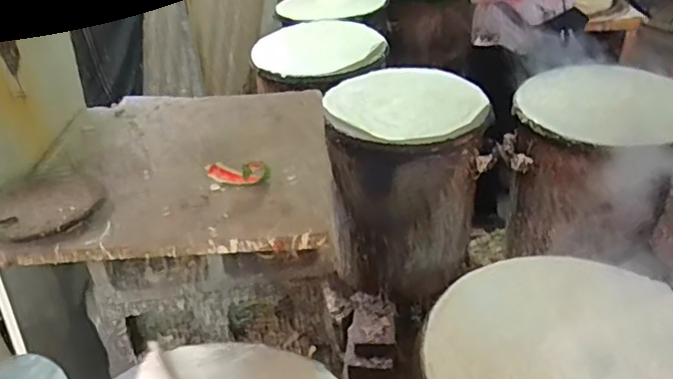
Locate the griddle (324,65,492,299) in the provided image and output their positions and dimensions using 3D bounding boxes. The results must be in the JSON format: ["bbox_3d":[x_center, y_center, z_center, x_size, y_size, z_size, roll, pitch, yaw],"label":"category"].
[{"bbox_3d":[0.169,-0.016,1.449,0.376,0.466,0.333,-8,34,-8],"label":"griddle"}]

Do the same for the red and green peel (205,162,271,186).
[{"bbox_3d":[-0.134,-0.022,0.769,0.084,0.028,0.024,-1,34,2],"label":"red and green peel"}]

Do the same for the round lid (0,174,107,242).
[{"bbox_3d":[-0.379,0.023,0.735,0.150,0.022,0.150,-2,34,1],"label":"round lid"}]

